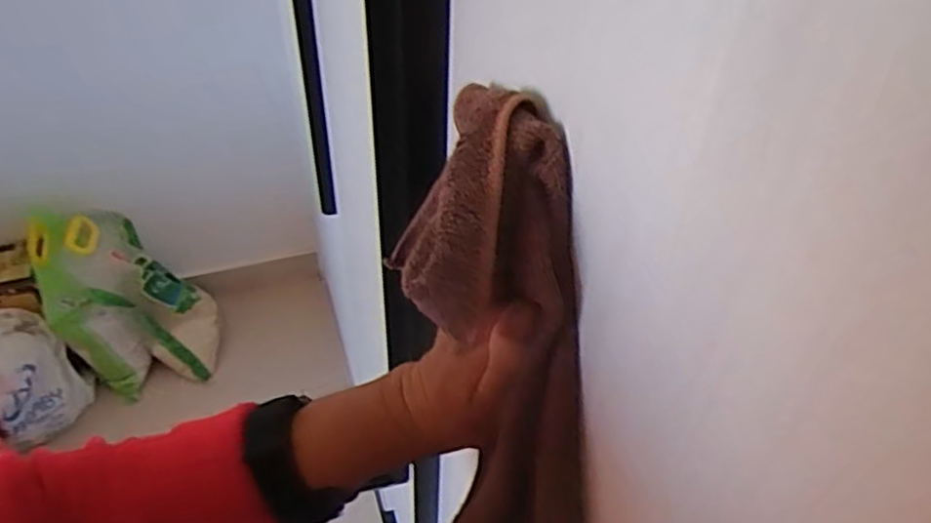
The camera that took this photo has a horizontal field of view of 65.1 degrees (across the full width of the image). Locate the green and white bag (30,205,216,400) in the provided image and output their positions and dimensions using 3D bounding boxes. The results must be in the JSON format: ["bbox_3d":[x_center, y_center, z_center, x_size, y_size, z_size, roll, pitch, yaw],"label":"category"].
[{"bbox_3d":[-0.744,0.062,1.603,0.298,0.351,0.311,-23,51,-23],"label":"green and white bag"}]

